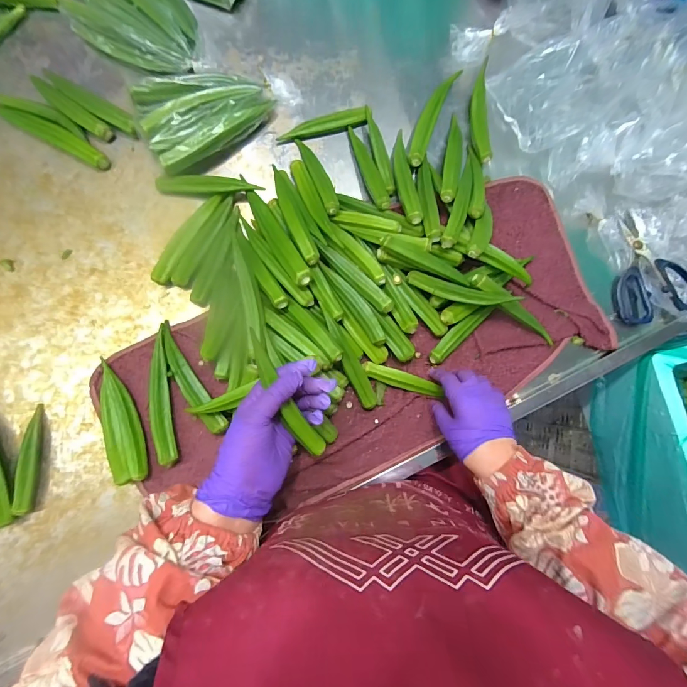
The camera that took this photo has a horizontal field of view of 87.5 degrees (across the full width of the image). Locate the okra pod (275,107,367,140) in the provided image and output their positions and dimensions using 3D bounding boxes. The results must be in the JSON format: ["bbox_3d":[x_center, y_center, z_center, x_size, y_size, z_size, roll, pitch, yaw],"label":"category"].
[{"bbox_3d":[-0.028,-0.297,0.490,0.120,0.020,0.019,-15,84,-7],"label":"okra pod"}]

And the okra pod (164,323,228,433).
[{"bbox_3d":[-0.189,0.042,0.438,0.026,0.016,0.151,-31,86,-8],"label":"okra pod"}]

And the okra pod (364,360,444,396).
[{"bbox_3d":[0.073,0.045,0.450,0.099,0.013,0.020,18,81,0],"label":"okra pod"}]

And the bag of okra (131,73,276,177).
[{"bbox_3d":[-0.176,-0.298,0.472,0.176,0.046,0.110,-29,85,-8],"label":"bag of okra"}]

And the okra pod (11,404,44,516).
[{"bbox_3d":[-0.366,0.135,0.420,0.019,0.019,0.118,-2,82,-5],"label":"okra pod"}]

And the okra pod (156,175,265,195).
[{"bbox_3d":[-0.173,-0.202,0.463,0.130,0.023,0.020,-2,82,-5],"label":"okra pod"}]

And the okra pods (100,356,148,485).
[{"bbox_3d":[-0.266,0.093,0.432,0.041,0.021,0.143,-14,83,-7],"label":"okra pods"}]

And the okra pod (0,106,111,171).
[{"bbox_3d":[-0.378,-0.271,0.466,0.160,0.014,0.025,27,81,-1],"label":"okra pod"}]

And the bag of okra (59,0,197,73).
[{"bbox_3d":[-0.269,-0.429,0.480,0.166,0.044,0.121,37,81,1],"label":"bag of okra"}]

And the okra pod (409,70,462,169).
[{"bbox_3d":[0.123,-0.318,0.509,0.026,0.020,0.159,23,81,-2],"label":"okra pod"}]

